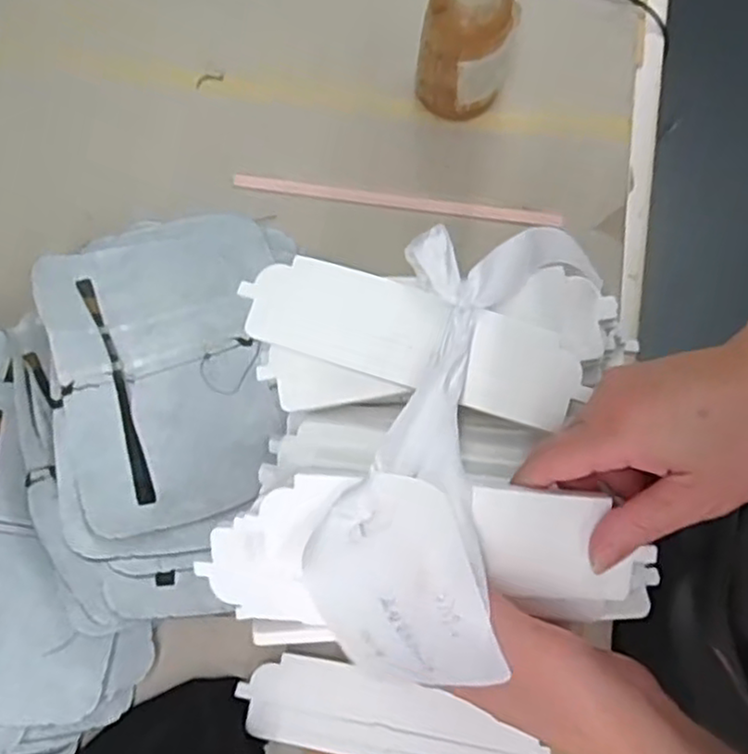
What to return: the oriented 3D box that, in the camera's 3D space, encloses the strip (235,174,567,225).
[{"bbox_3d":[0.017,-0.133,0.539,0.246,0.010,0.009,8,77,0],"label":"strip"}]

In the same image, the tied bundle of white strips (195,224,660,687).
[{"bbox_3d":[0.031,0.033,0.361,0.211,0.068,0.220,4,78,1],"label":"tied bundle of white strips"}]

